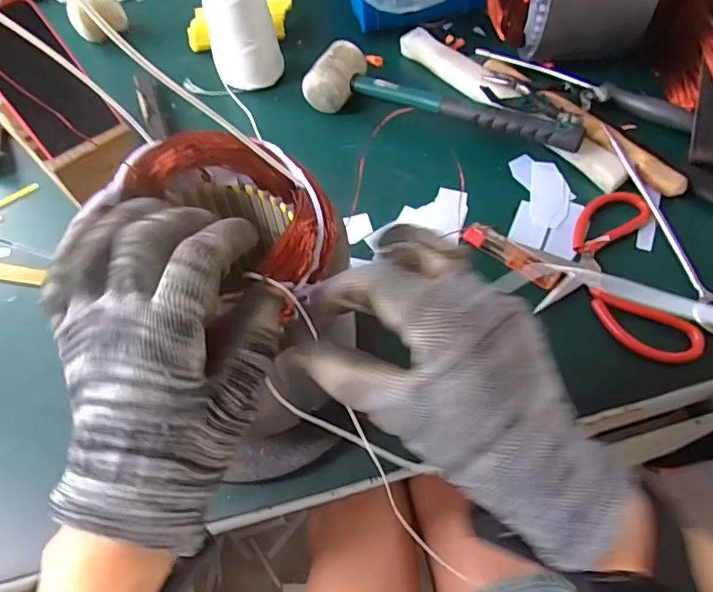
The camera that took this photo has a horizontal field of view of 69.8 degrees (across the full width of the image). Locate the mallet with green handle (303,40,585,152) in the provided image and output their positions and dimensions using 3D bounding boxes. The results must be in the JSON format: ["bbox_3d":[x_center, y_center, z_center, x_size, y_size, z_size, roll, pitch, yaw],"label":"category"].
[{"bbox_3d":[0.087,-0.200,0.533,0.286,0.045,0.076,18,61,13],"label":"mallet with green handle"}]

